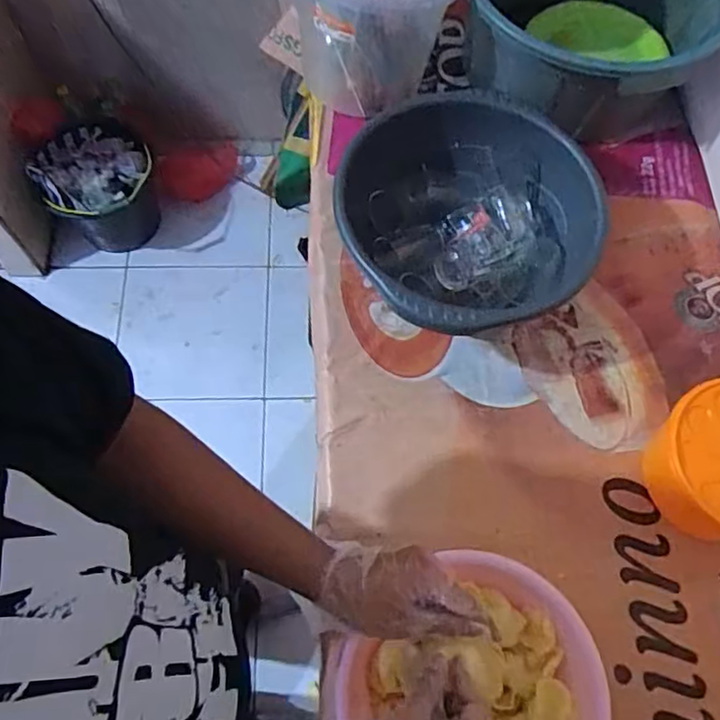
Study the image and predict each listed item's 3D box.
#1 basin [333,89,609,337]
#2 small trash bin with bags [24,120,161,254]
[{"bbox_3d":[0.134,-0.189,0.868,0.352,0.162,0.329,1,67,-2],"label":"basin"},{"bbox_3d":[-0.663,-0.426,1.629,0.270,0.272,0.238,-28,71,-13],"label":"small trash bin with bags"}]

